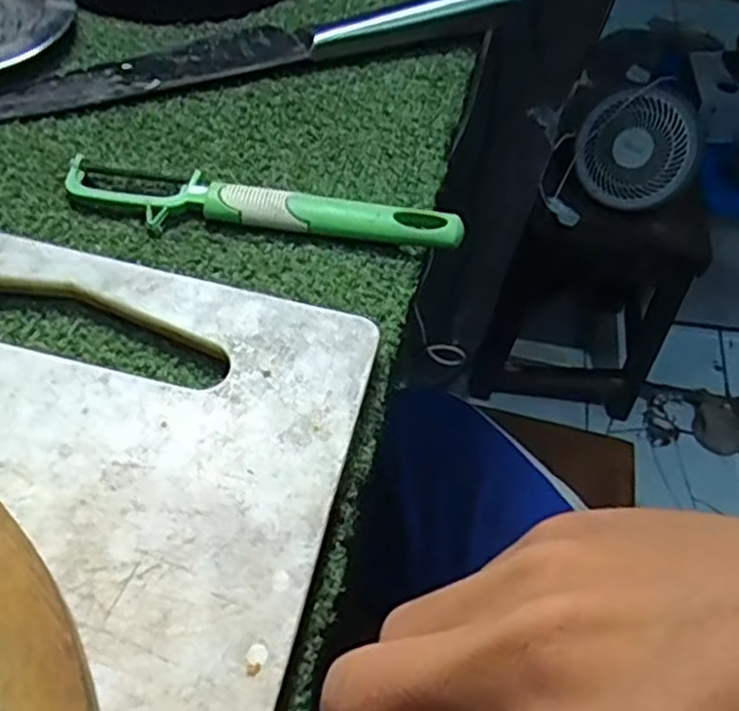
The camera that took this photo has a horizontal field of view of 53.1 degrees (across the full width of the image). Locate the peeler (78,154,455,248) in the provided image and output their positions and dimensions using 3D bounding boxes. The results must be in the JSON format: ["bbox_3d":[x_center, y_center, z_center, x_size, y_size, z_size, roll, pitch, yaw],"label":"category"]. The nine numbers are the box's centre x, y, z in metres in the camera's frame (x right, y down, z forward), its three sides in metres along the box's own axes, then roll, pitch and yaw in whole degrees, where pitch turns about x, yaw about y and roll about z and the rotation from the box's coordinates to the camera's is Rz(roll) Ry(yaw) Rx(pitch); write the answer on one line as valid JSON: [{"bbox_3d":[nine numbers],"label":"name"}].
[{"bbox_3d":[-0.046,-0.063,0.323,0.170,0.015,0.028,10,54,2],"label":"peeler"}]

